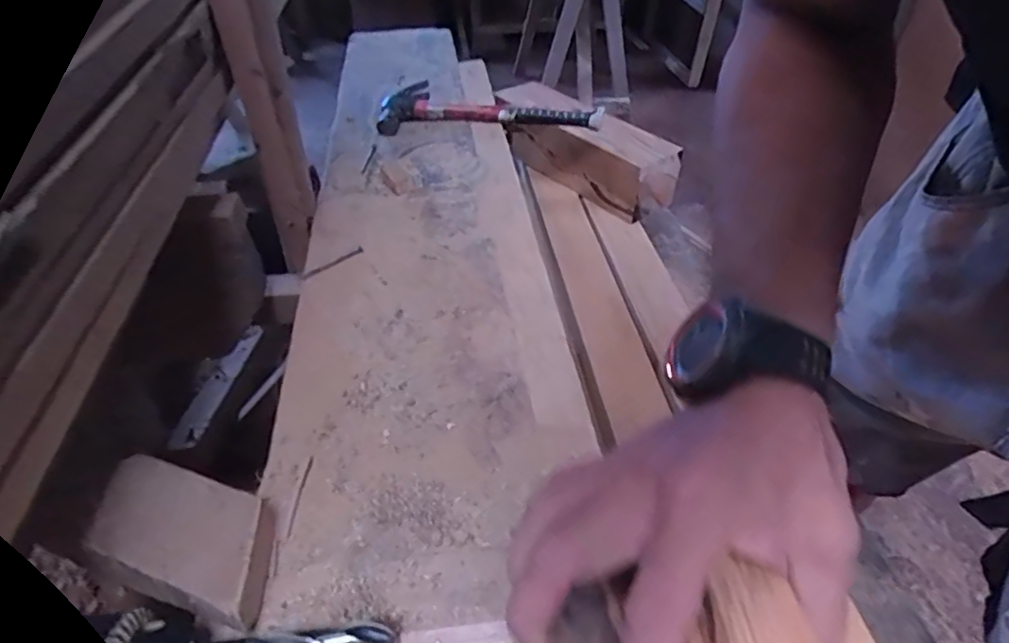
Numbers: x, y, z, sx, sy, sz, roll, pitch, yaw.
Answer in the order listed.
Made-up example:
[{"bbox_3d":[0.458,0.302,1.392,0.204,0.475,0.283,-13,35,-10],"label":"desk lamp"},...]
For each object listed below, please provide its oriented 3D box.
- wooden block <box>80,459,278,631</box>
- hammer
[{"bbox_3d":[-0.206,0.141,0.373,0.136,0.044,0.075,12,45,13],"label":"wooden block"},{"bbox_3d":[-0.023,-0.334,0.885,0.326,0.037,0.148,-3,43,-3],"label":"hammer"}]

